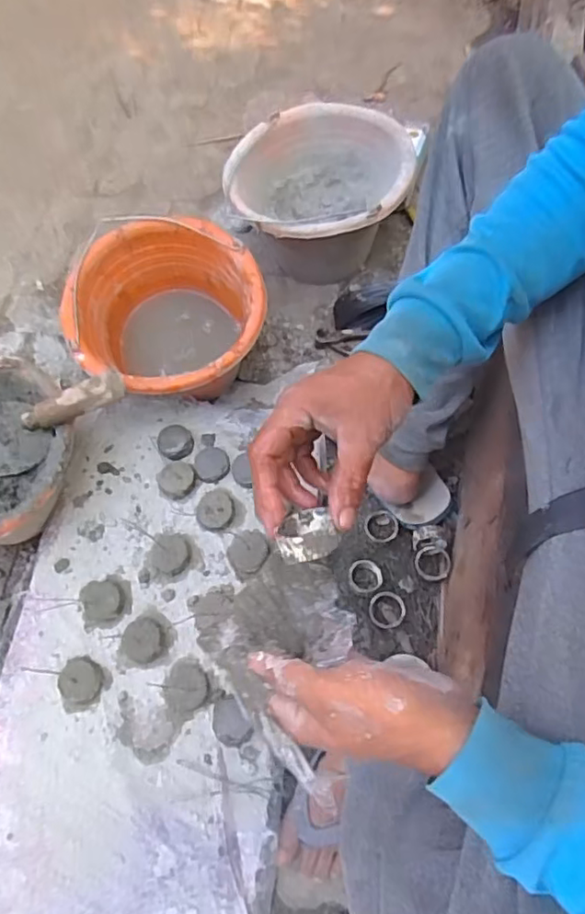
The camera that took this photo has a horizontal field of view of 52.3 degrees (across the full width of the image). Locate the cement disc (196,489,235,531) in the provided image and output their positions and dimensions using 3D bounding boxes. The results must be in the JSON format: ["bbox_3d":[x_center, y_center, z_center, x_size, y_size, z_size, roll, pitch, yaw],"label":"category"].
[{"bbox_3d":[-0.094,0.063,0.728,0.046,0.020,0.051,-9,66,1],"label":"cement disc"}]

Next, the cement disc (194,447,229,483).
[{"bbox_3d":[-0.101,0.011,0.753,0.041,0.014,0.044,-2,66,4],"label":"cement disc"}]

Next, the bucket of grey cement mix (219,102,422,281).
[{"bbox_3d":[0.042,-0.373,0.903,0.254,0.174,0.228,-4,65,0],"label":"bucket of grey cement mix"}]

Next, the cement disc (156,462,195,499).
[{"bbox_3d":[-0.145,0.028,0.748,0.046,0.024,0.043,-2,66,4],"label":"cement disc"}]

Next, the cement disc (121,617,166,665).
[{"bbox_3d":[-0.169,0.205,0.670,0.046,0.023,0.050,-2,66,4],"label":"cement disc"}]

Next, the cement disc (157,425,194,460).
[{"bbox_3d":[-0.151,-0.019,0.765,0.043,0.015,0.050,-30,67,-8],"label":"cement disc"}]

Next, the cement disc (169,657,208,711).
[{"bbox_3d":[-0.114,0.248,0.653,0.041,0.014,0.051,-10,66,1],"label":"cement disc"}]

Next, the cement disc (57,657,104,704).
[{"bbox_3d":[-0.232,0.246,0.654,0.041,0.022,0.047,10,68,9],"label":"cement disc"}]

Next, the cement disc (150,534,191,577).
[{"bbox_3d":[-0.146,0.114,0.710,0.049,0.022,0.052,-2,66,4],"label":"cement disc"}]

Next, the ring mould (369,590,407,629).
[{"bbox_3d":[0.117,0.187,0.729,0.045,0.015,0.043,-1,66,2],"label":"ring mould"}]

